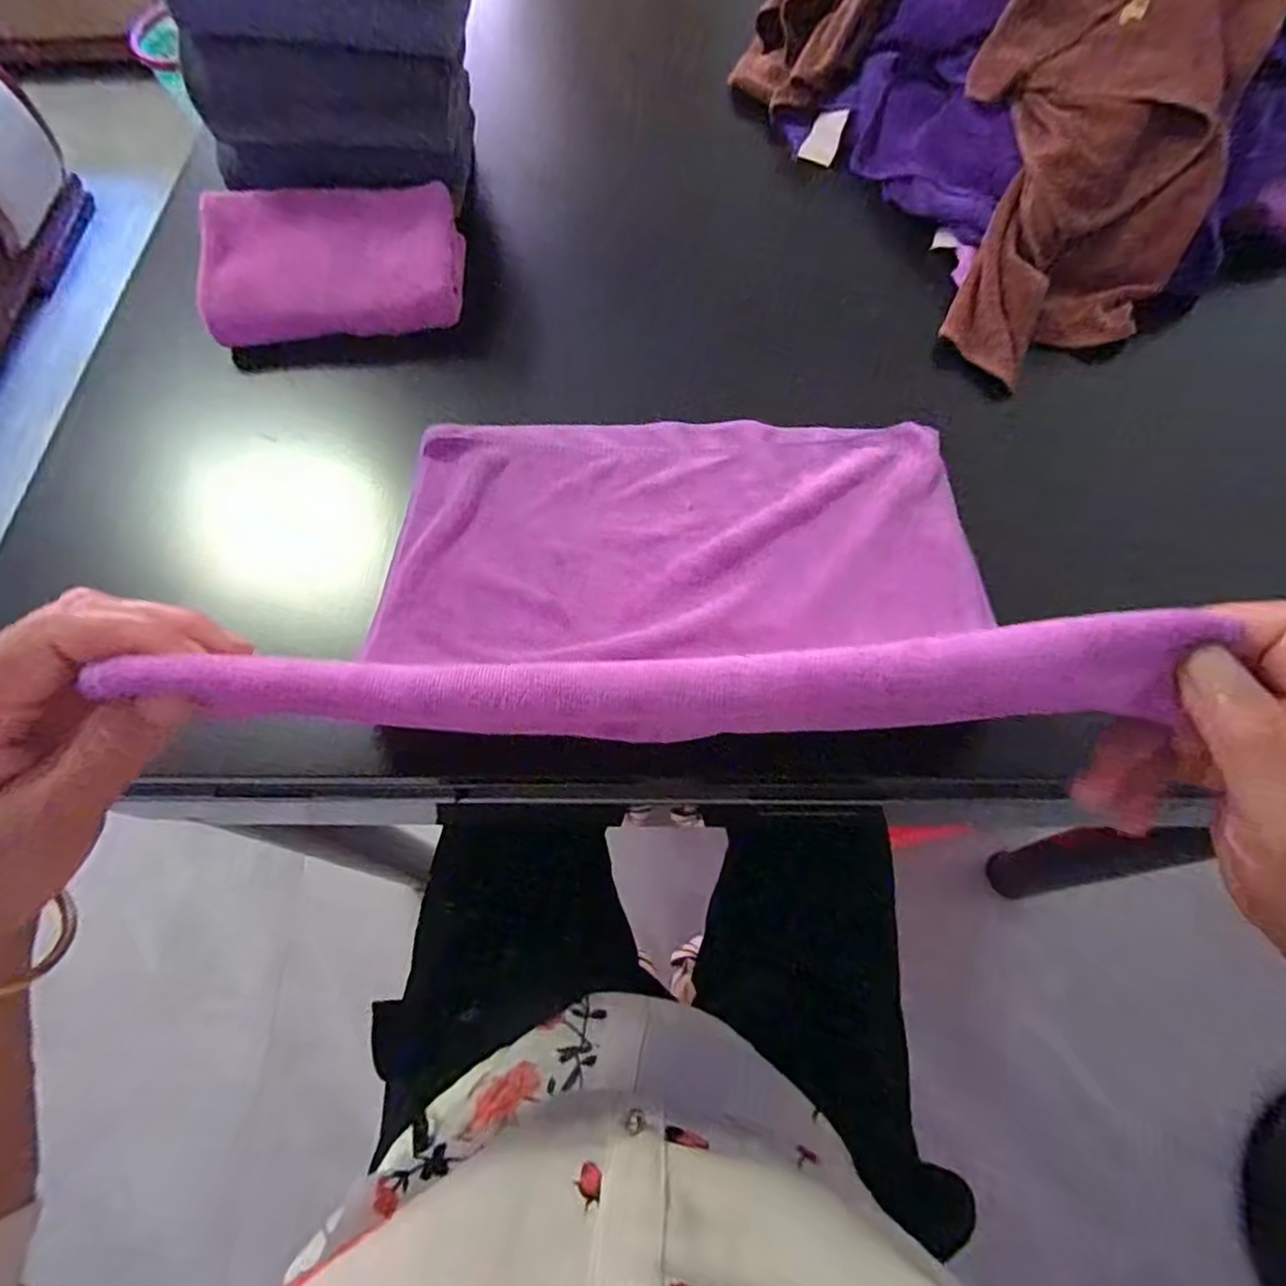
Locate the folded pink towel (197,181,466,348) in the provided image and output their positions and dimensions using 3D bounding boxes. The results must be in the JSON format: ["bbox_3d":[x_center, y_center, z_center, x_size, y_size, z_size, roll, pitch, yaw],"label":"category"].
[{"bbox_3d":[-0.214,-0.257,0.454,0.165,0.055,0.094,-6,65,-1],"label":"folded pink towel"}]

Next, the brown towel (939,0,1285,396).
[{"bbox_3d":[0.312,-0.357,0.450,0.163,0.048,0.371,19,94,10],"label":"brown towel"}]

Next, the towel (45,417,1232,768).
[{"bbox_3d":[0.019,-0.066,0.317,0.333,0.150,0.241,-2,65,0],"label":"towel"}]

